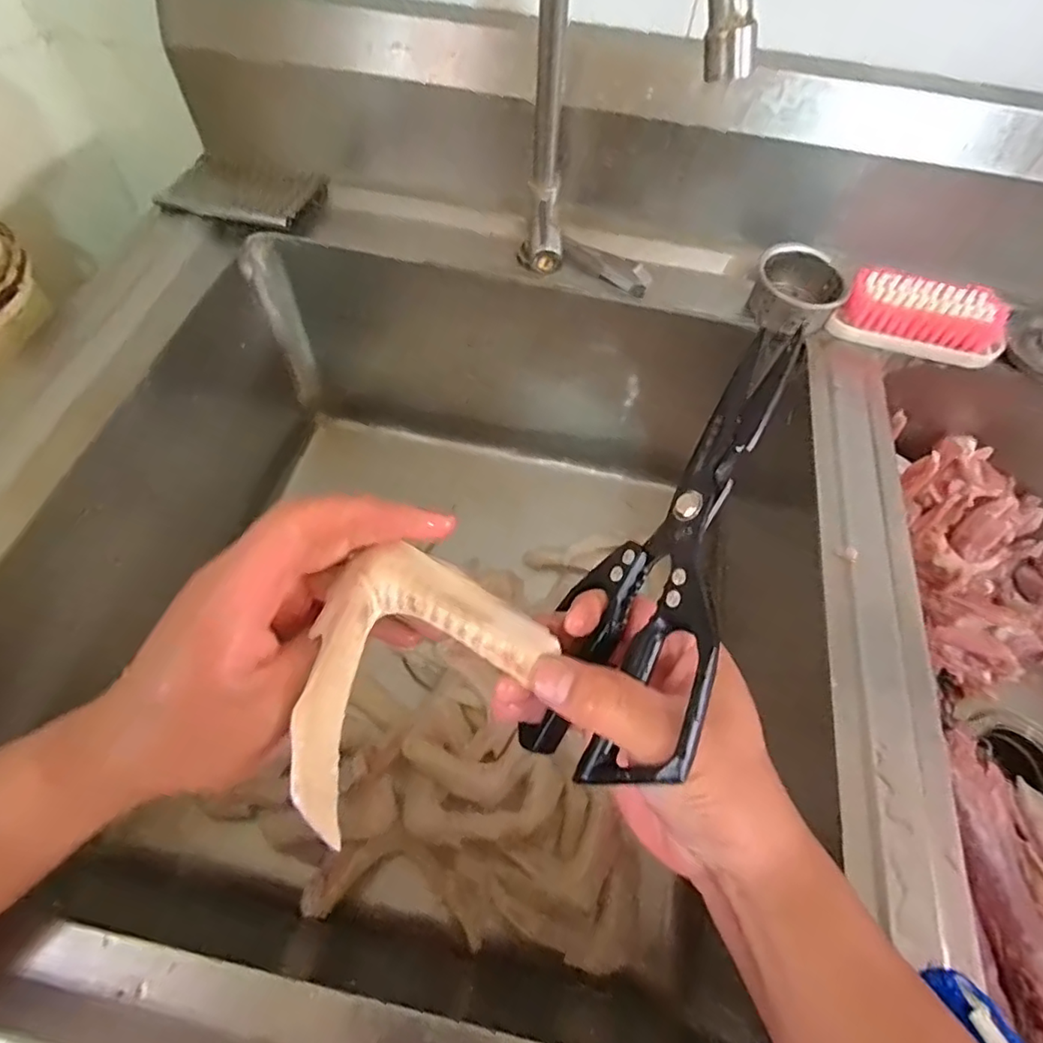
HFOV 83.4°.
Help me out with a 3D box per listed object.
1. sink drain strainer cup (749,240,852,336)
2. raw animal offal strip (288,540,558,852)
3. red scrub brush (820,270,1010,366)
[{"bbox_3d":[0.233,-0.194,0.496,0.071,0.039,0.071,1,59,-2],"label":"sink drain strainer cup"},{"bbox_3d":[-0.055,0.062,0.240,0.086,0.018,0.111,36,64,17],"label":"raw animal offal strip"},{"bbox_3d":[0.332,-0.169,0.486,0.129,0.041,0.045,15,60,6],"label":"red scrub brush"}]

